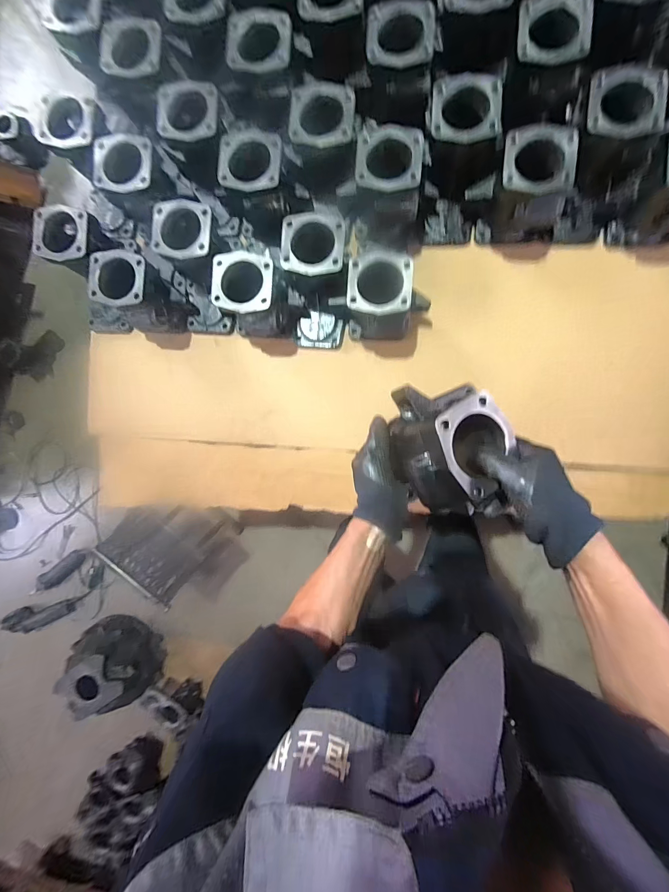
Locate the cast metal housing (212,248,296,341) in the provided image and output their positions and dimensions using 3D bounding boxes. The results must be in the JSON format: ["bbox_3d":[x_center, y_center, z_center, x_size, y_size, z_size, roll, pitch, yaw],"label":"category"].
[{"bbox_3d":[-0.138,-0.267,0.615,0.117,0.130,0.138,-4,91,6],"label":"cast metal housing"}]

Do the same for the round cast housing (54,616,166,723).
[{"bbox_3d":[-0.886,0.878,1.347,0.327,0.163,0.346,0,92,6],"label":"round cast housing"}]

